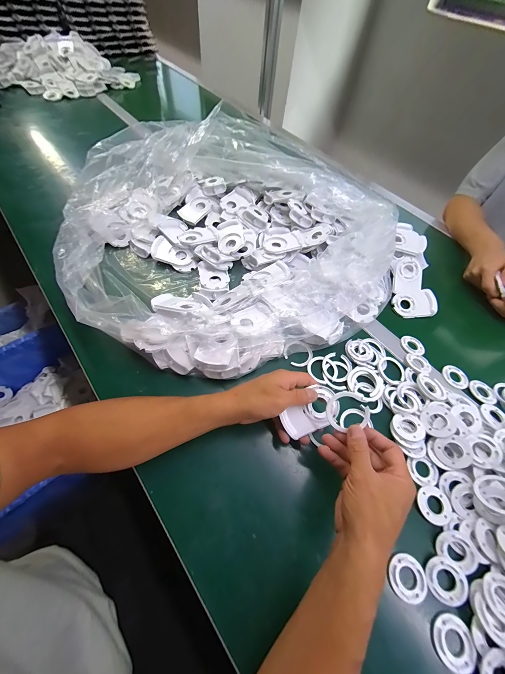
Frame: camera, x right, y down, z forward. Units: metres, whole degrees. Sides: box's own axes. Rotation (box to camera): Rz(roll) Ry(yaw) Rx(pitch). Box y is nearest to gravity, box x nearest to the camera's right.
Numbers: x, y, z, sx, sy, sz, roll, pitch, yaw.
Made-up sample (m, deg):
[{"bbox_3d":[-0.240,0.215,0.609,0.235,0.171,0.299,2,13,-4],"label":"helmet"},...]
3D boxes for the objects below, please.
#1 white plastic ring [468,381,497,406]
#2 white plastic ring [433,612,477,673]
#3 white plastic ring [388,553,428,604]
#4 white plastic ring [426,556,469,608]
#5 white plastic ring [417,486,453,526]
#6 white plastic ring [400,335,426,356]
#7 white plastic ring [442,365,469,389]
[{"bbox_3d":[0.399,0.096,0.436,0.039,0.009,0.043,-12,60,-13],"label":"white plastic ring"},{"bbox_3d":[0.221,0.333,0.274,0.044,0.008,0.040,3,58,-4],"label":"white plastic ring"},{"bbox_3d":[0.186,0.287,0.300,0.043,0.004,0.043,3,58,-4],"label":"white plastic ring"},{"bbox_3d":[0.231,0.289,0.298,0.043,0.007,0.044,3,58,-4],"label":"white plastic ring"},{"bbox_3d":[0.246,0.226,0.340,0.043,0.005,0.043,3,58,-4],"label":"white plastic ring"},{"bbox_3d":[0.302,0.015,0.476,0.044,0.009,0.039,7,58,-1],"label":"white plastic ring"},{"bbox_3d":[0.363,0.072,0.449,0.043,0.009,0.044,3,58,-4],"label":"white plastic ring"}]

